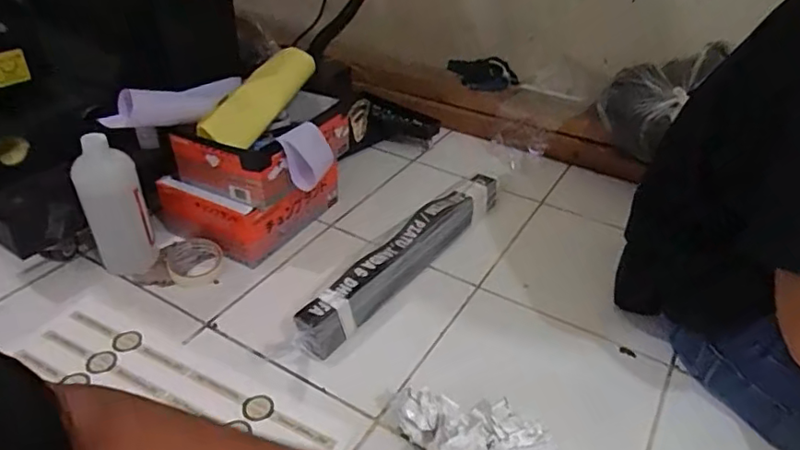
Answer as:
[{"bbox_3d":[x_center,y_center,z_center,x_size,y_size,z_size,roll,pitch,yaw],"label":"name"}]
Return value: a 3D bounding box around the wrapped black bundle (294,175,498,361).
[{"bbox_3d":[0.023,0.038,0.912,0.054,0.078,0.503,25,42,29],"label":"wrapped black bundle"}]

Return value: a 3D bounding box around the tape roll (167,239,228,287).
[{"bbox_3d":[-0.332,0.058,0.905,0.089,0.027,0.090,1,36,-1],"label":"tape roll"}]

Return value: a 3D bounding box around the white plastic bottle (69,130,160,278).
[{"bbox_3d":[-0.432,-0.019,0.847,0.081,0.210,0.062,-27,45,-34],"label":"white plastic bottle"}]

